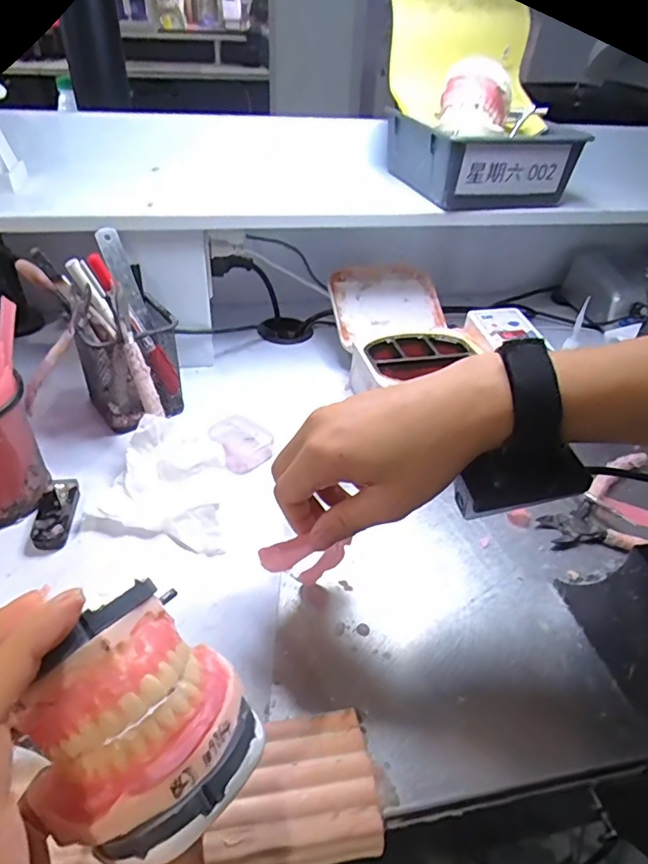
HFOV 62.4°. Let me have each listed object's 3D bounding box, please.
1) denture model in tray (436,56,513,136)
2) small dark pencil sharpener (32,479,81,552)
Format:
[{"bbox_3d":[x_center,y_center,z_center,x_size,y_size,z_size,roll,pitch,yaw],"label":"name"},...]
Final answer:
[{"bbox_3d":[0.145,-0.320,0.509,0.074,0.053,0.068,7,39,5],"label":"denture model in tray"},{"bbox_3d":[-0.201,0.059,0.404,0.025,0.011,0.065,-7,39,-12],"label":"small dark pencil sharpener"}]

